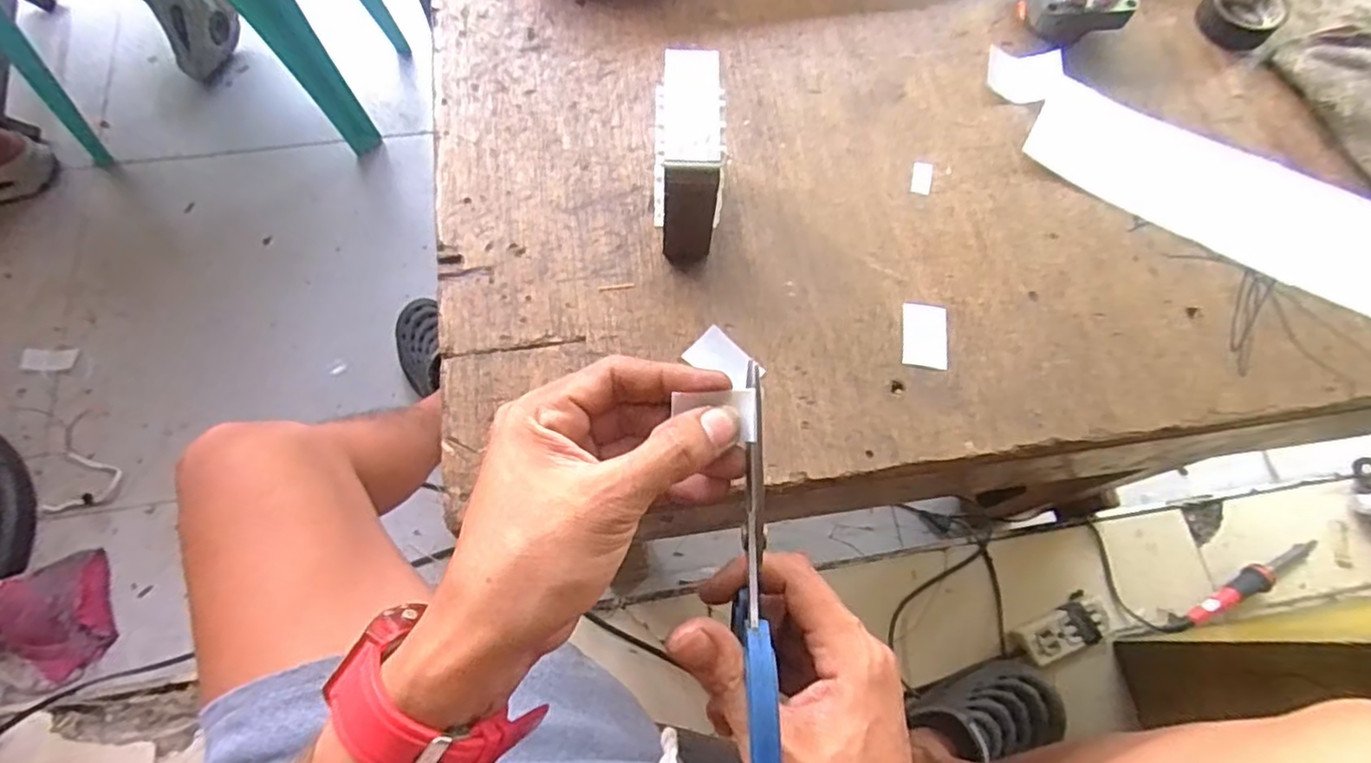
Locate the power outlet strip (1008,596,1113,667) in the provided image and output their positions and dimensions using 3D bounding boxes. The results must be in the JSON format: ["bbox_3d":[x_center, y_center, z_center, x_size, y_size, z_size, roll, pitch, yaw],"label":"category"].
[{"bbox_3d":[0.425,0.282,0.741,0.113,0.022,0.044,-17,71,-8],"label":"power outlet strip"}]

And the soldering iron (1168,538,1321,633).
[{"bbox_3d":[0.650,0.233,0.756,0.239,0.030,0.023,-22,72,-10],"label":"soldering iron"}]

